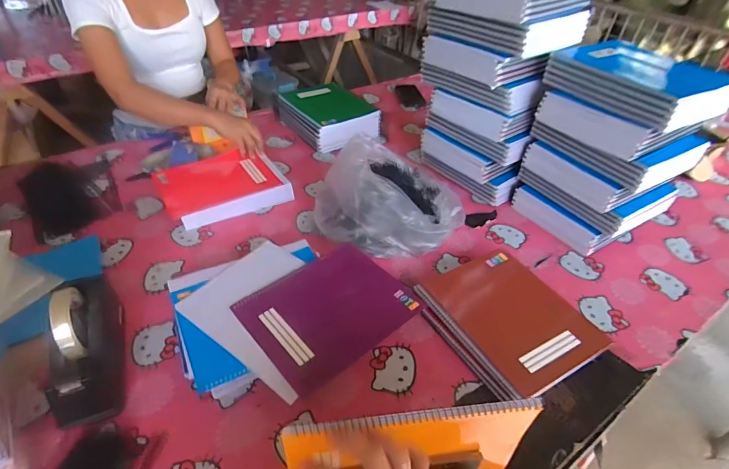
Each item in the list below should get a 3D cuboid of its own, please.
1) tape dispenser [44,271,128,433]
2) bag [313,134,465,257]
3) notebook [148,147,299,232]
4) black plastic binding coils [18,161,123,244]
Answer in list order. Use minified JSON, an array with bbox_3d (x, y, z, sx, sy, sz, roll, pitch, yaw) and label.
[{"bbox_3d":[-0.406,0.151,0.609,0.072,0.127,0.219,-11,42,-18],"label":"tape dispenser"},{"bbox_3d":[0.067,-0.089,0.898,0.298,0.172,0.283,17,42,16],"label":"bag"},{"bbox_3d":[-0.332,-0.113,0.986,0.272,0.048,0.223,-17,44,-24],"label":"notebook"},{"bbox_3d":[-0.685,-0.103,0.971,0.176,0.022,0.292,-24,47,-30],"label":"black plastic binding coils"}]

